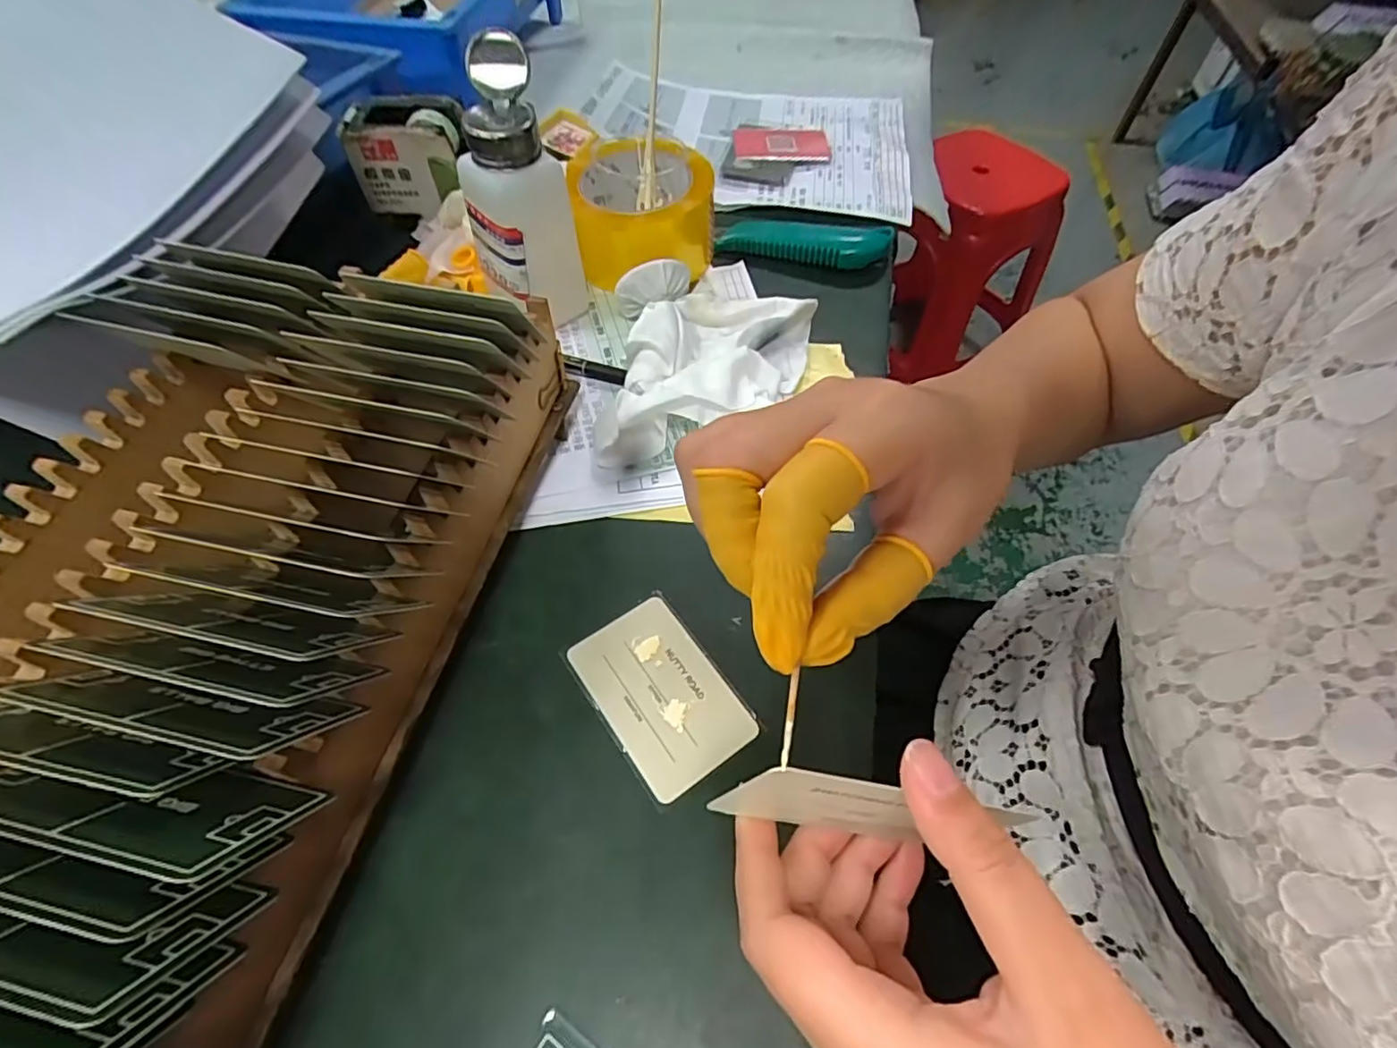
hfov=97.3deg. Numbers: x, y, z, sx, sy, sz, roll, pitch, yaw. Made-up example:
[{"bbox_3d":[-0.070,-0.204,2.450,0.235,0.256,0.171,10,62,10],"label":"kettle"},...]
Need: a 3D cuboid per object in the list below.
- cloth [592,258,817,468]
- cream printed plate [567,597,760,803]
[{"bbox_3d":[0.009,-0.096,0.380,0.130,0.037,0.136,3,56,0],"label":"cloth"},{"bbox_3d":[-0.018,0.077,0.285,0.053,0.004,0.084,-30,62,-20],"label":"cream printed plate"}]

